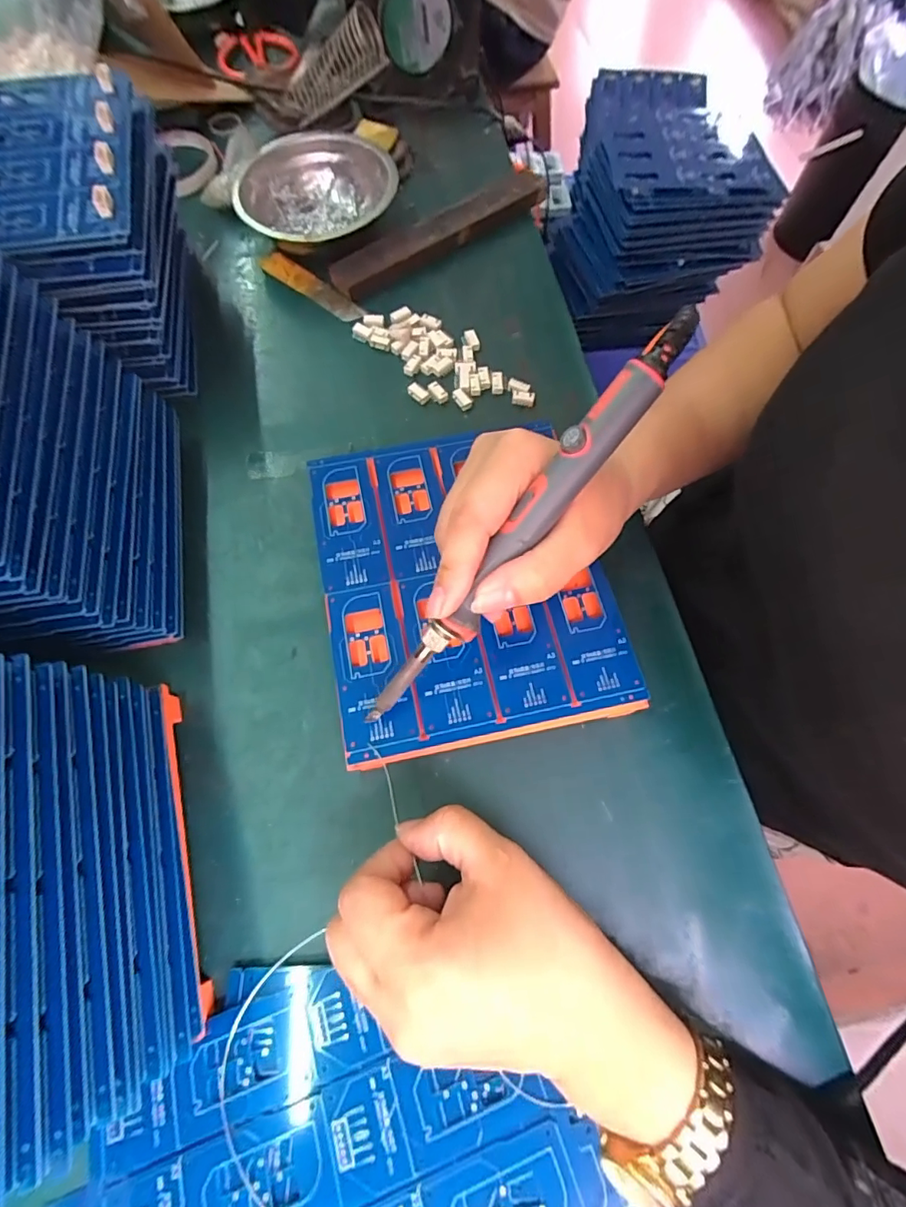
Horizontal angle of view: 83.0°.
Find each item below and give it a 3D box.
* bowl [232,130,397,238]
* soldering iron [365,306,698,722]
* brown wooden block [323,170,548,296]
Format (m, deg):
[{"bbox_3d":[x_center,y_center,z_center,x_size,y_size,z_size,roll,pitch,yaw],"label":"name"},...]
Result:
[{"bbox_3d":[-0.107,-0.325,0.409,0.124,0.033,0.119,0,70,-1],"label":"bowl"},{"bbox_3d":[0.025,-0.025,0.216,0.018,0.023,0.217,43,107,17],"label":"soldering iron"},{"bbox_3d":[-0.008,-0.305,0.419,0.195,0.019,0.031,-34,74,-12],"label":"brown wooden block"}]

